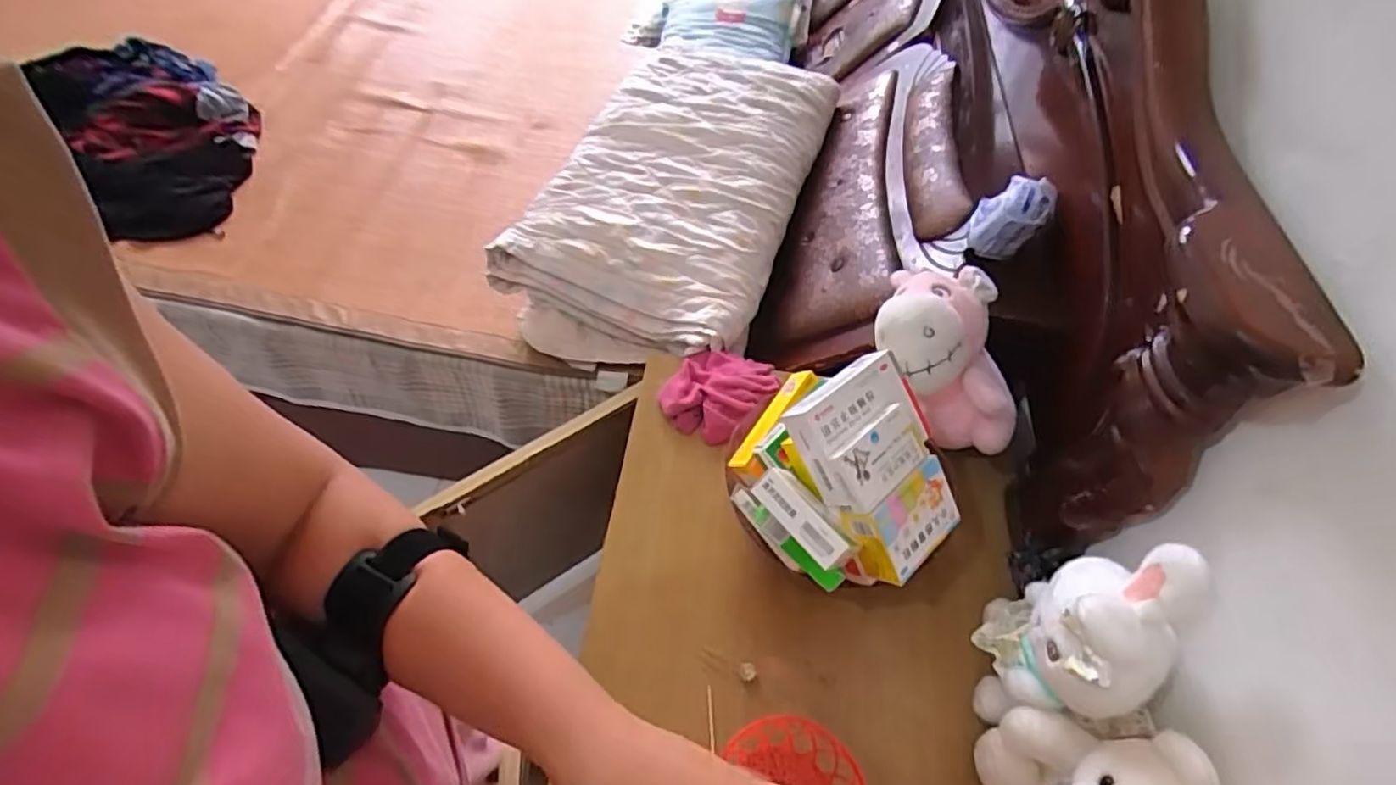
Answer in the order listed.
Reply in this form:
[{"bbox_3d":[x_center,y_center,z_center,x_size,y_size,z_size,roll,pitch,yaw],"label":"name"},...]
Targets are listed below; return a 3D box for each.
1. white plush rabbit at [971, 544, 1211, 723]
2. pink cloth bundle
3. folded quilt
[{"bbox_3d":[0.335,0.214,0.588,0.100,0.234,0.127,8,54,1],"label":"white plush rabbit"},{"bbox_3d":[0.027,-0.003,0.881,0.126,0.033,0.138,27,56,14],"label":"pink cloth bundle"},{"bbox_3d":[-0.039,-0.330,1.142,0.391,0.199,0.622,17,54,7],"label":"folded quilt"}]

